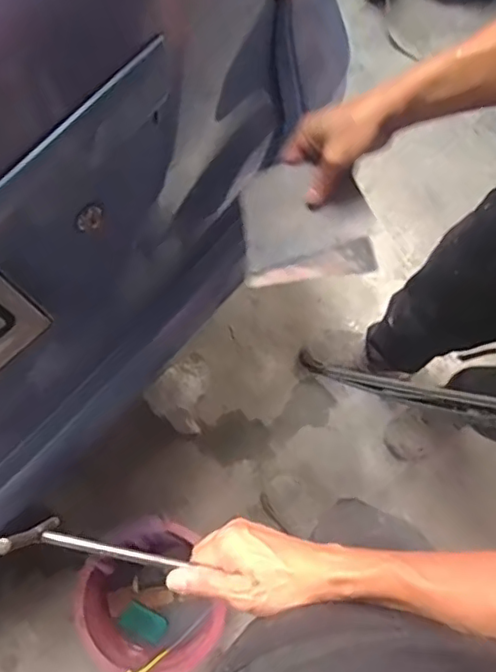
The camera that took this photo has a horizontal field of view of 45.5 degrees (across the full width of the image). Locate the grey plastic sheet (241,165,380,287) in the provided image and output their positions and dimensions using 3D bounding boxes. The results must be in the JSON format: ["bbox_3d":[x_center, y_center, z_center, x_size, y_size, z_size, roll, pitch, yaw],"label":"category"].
[{"bbox_3d":[0.064,-0.125,0.657,0.140,0.019,0.124,-8,102,7],"label":"grey plastic sheet"}]

